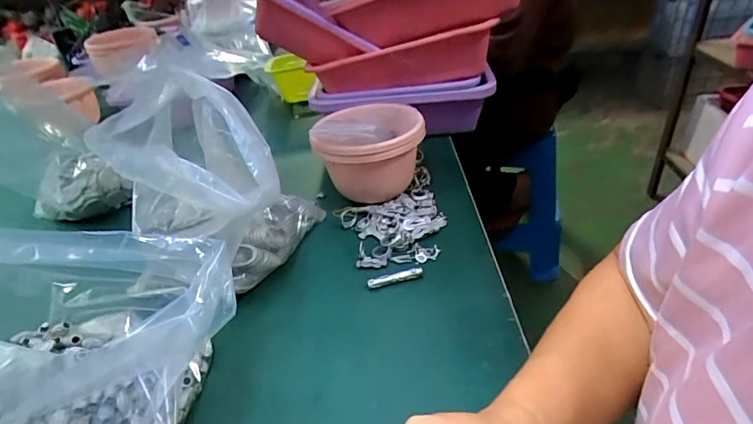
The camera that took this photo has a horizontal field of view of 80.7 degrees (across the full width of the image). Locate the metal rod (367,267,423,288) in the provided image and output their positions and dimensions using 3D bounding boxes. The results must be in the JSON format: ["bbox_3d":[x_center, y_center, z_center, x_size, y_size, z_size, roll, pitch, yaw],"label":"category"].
[{"bbox_3d":[0.020,0.071,0.478,0.060,0.012,0.011,-12,35,-6],"label":"metal rod"}]

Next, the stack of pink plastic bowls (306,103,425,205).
[{"bbox_3d":[-0.005,-0.079,0.587,0.135,0.110,0.128,-6,35,3],"label":"stack of pink plastic bowls"}]

